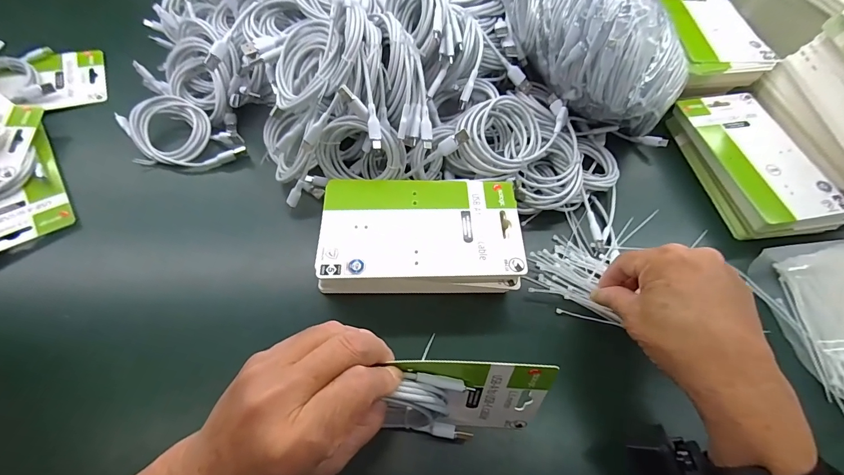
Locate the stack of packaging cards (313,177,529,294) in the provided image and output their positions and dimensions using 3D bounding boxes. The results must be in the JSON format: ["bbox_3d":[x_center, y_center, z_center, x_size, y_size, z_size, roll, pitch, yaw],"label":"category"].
[{"bbox_3d":[-0.001,-0.002,0.367,0.178,0.034,0.111,-2,60,-4],"label":"stack of packaging cards"}]

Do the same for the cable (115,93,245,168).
[{"bbox_3d":[-0.284,-0.117,0.446,0.138,0.026,0.086,40,66,18],"label":"cable"}]

